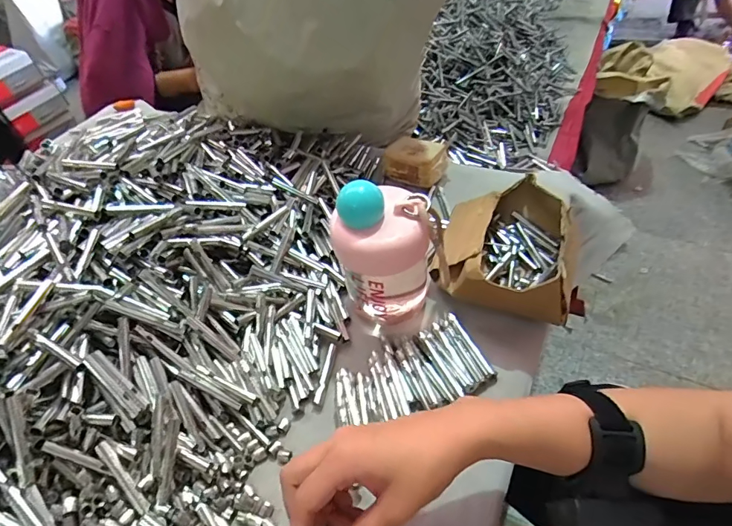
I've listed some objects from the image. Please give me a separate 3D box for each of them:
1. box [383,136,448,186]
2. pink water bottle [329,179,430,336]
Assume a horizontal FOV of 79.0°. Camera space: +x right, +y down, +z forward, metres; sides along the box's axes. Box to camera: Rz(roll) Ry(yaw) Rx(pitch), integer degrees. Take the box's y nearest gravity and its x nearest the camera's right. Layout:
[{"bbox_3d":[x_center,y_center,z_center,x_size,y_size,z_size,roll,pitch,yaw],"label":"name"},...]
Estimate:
[{"bbox_3d":[0.070,-0.146,0.629,0.083,0.040,0.053,23,54,25],"label":"box"},{"bbox_3d":[0.019,-0.008,0.433,0.093,0.138,0.079,-8,47,-1],"label":"pink water bottle"}]

